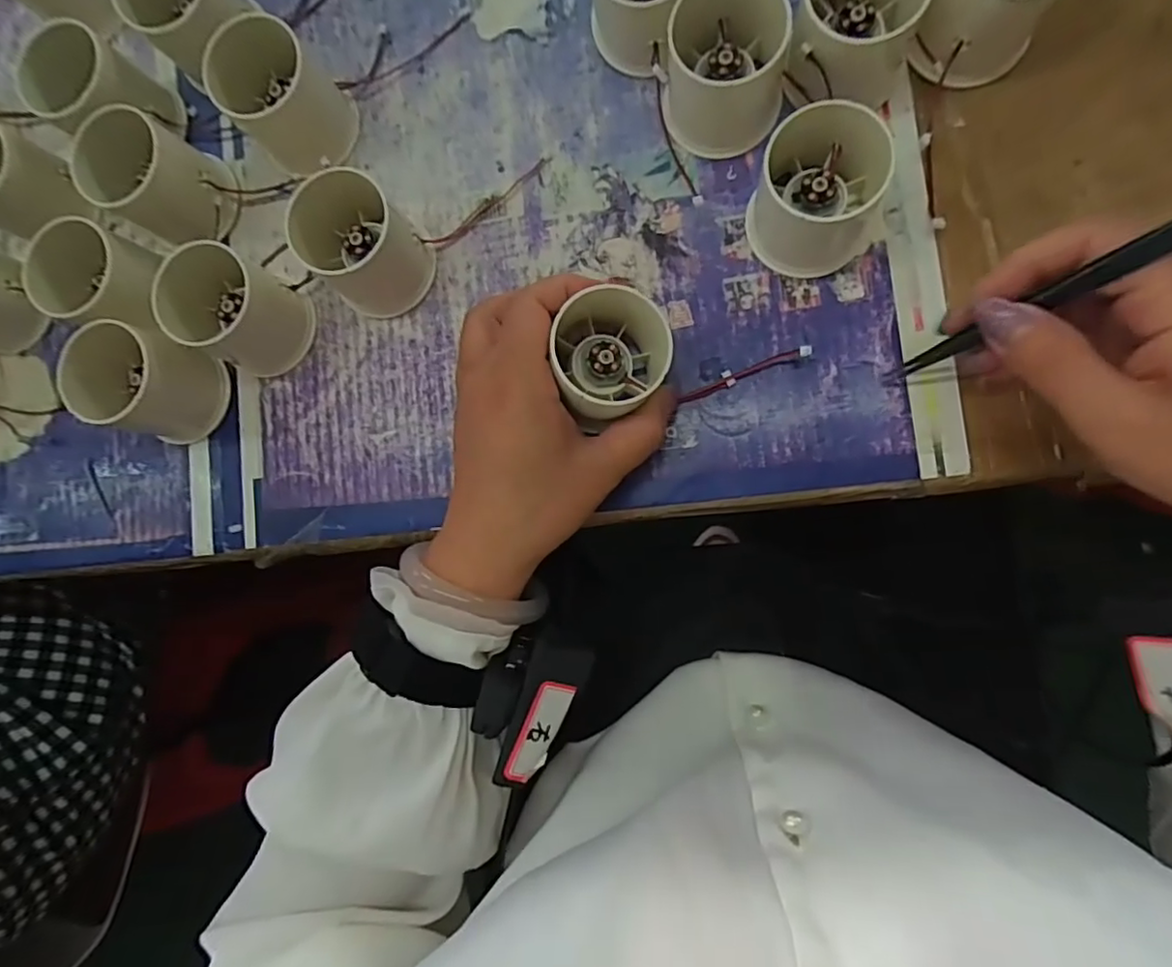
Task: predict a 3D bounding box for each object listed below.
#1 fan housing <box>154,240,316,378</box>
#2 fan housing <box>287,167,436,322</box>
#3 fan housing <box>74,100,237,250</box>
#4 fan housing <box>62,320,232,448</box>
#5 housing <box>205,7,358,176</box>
[{"bbox_3d":[-0.180,-0.088,0.311,0.062,0.047,0.053,24,91,9],"label":"fan housing"},{"bbox_3d":[-0.112,-0.119,0.303,0.060,0.049,0.050,38,93,8],"label":"fan housing"},{"bbox_3d":[-0.223,-0.156,0.318,0.054,0.047,0.053,12,89,9],"label":"fan housing"},{"bbox_3d":[-0.226,-0.050,0.314,0.053,0.050,0.049,13,89,9],"label":"fan housing"},{"bbox_3d":[-0.153,-0.196,0.308,0.049,0.050,0.060,-42,82,4],"label":"housing"}]

